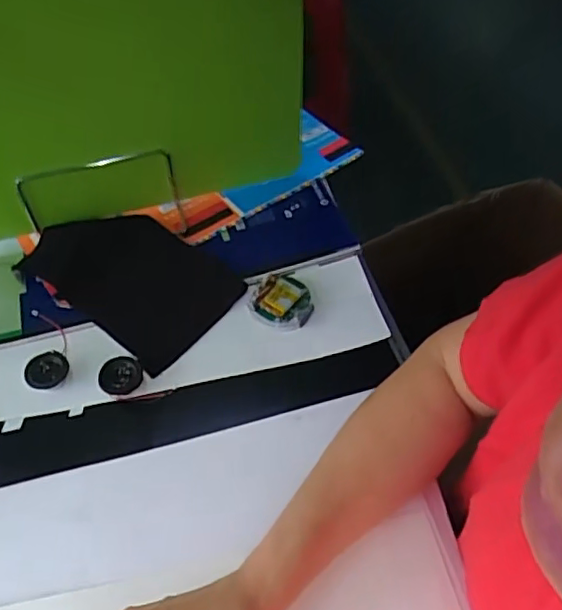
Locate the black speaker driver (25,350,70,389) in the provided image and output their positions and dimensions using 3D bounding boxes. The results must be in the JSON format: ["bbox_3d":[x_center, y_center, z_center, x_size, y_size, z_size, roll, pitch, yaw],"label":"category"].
[{"bbox_3d":[-0.199,0.057,0.514,0.034,0.016,0.031,-1,52,2],"label":"black speaker driver"}]

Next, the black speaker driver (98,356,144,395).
[{"bbox_3d":[-0.135,0.062,0.510,0.035,0.022,0.034,-1,52,2],"label":"black speaker driver"}]

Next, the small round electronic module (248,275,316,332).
[{"bbox_3d":[0.002,-0.004,0.553,0.055,0.011,0.057,20,56,17],"label":"small round electronic module"}]

